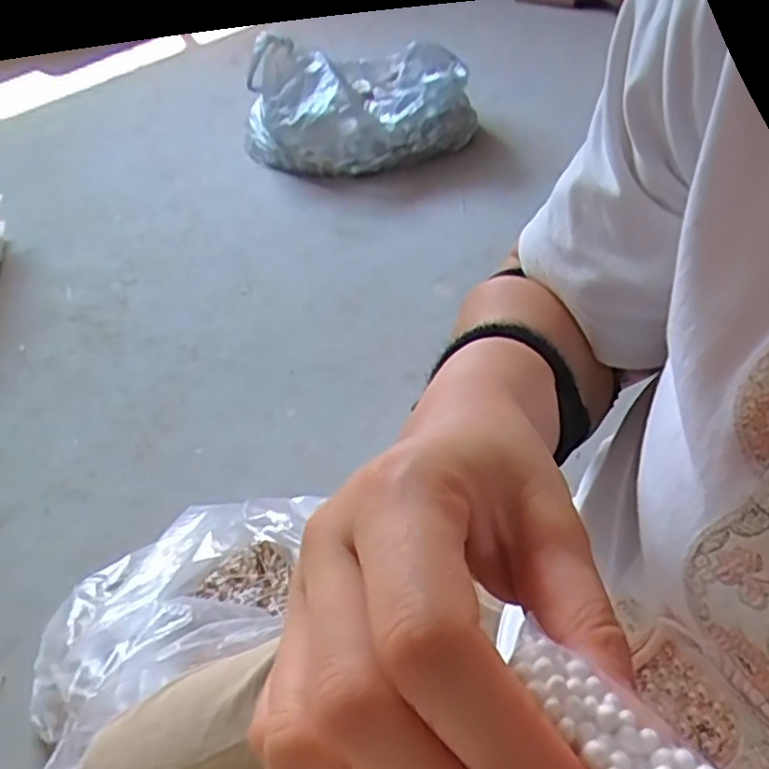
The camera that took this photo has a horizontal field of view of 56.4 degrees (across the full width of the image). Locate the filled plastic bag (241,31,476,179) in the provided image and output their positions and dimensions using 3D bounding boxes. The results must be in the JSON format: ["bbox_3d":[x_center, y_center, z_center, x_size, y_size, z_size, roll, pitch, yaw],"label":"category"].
[{"bbox_3d":[-0.057,-0.715,1.815,0.546,0.302,0.250,-21,48,-19],"label":"filled plastic bag"}]

